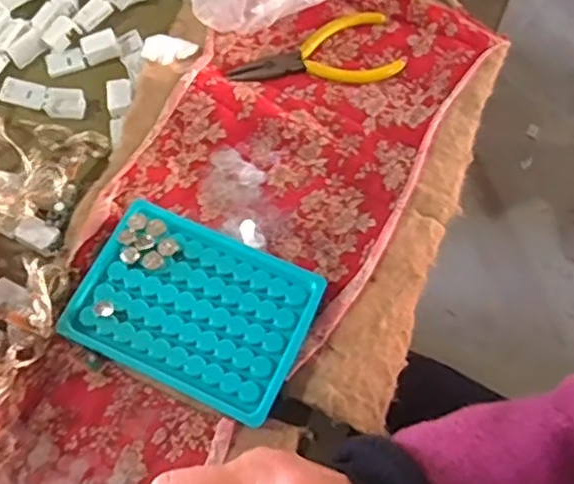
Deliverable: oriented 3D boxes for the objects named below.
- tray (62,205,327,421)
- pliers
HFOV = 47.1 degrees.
[{"bbox_3d":[-0.055,0.041,0.397,0.131,0.021,0.094,24,68,8],"label":"tray"},{"bbox_3d":[0.020,-0.133,0.477,0.123,0.005,0.054,-16,68,-9],"label":"pliers"}]

